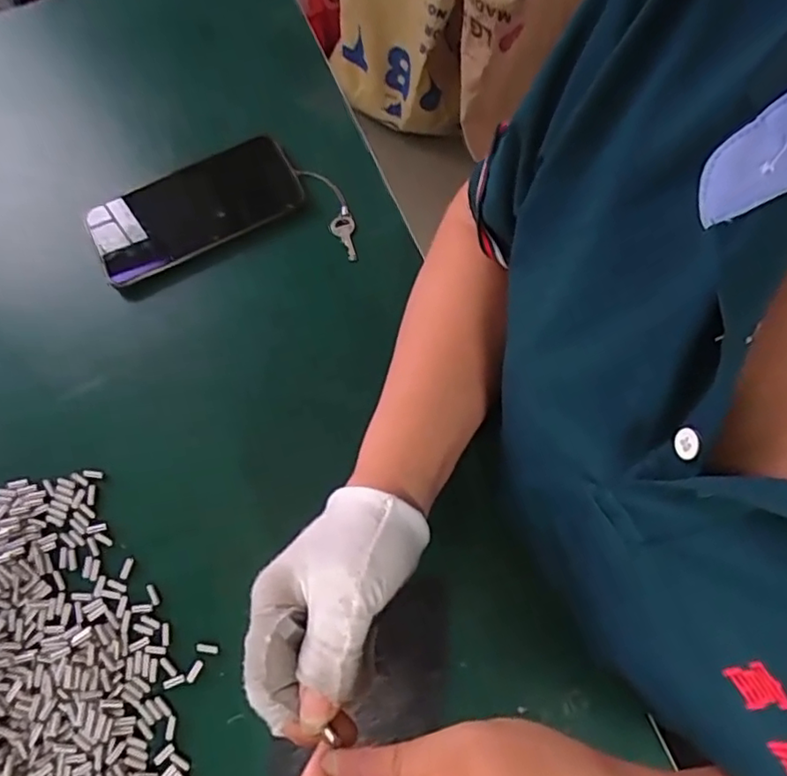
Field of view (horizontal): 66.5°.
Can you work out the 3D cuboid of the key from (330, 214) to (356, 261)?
[{"bbox_3d":[-0.036,-0.116,0.461,0.018,0.005,0.039,-15,71,-4],"label":"key"}]

